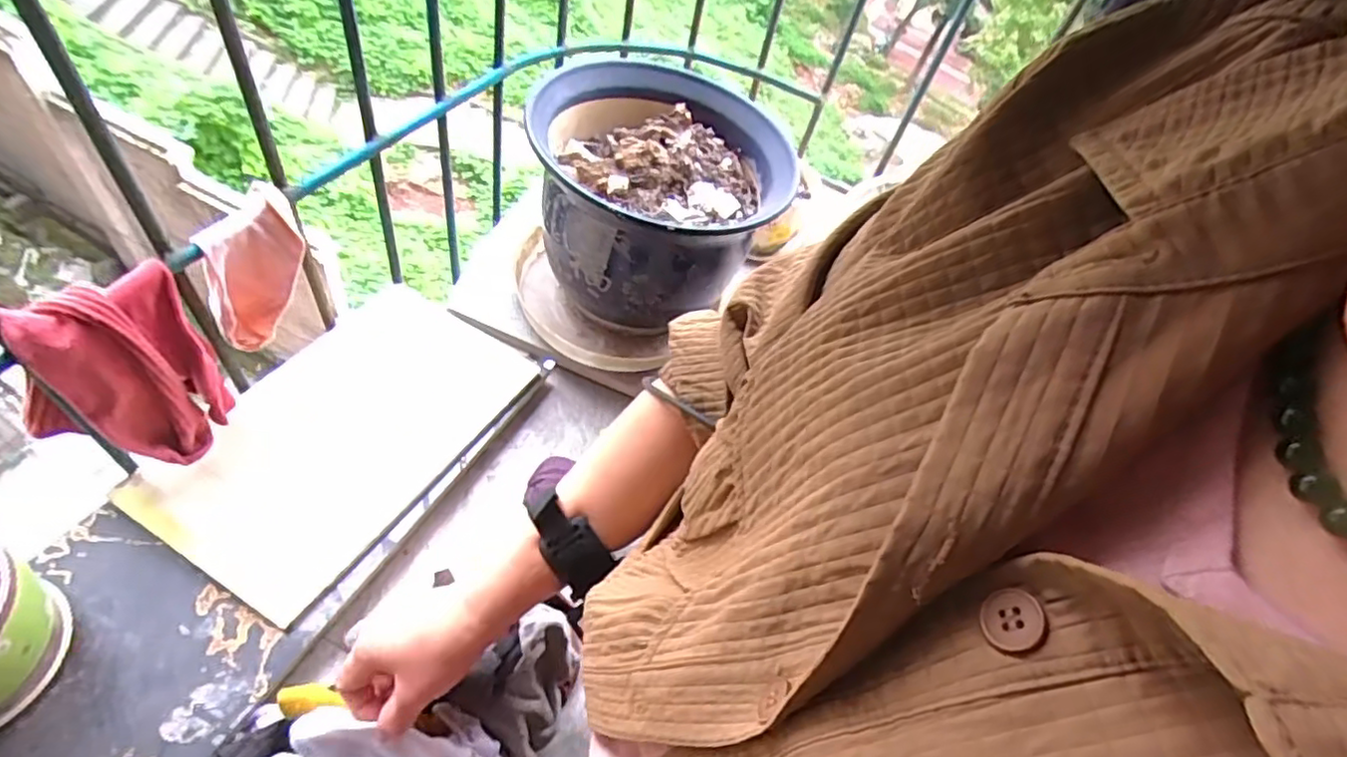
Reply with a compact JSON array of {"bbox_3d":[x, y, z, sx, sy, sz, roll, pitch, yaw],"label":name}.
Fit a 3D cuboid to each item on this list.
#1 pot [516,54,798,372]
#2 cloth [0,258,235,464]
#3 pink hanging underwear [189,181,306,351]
[{"bbox_3d":[-0.038,-0.185,0.739,0.272,0.227,0.277,-8,54,-12],"label":"pot"},{"bbox_3d":[-0.425,0.000,0.493,0.128,0.167,0.052,-35,63,-28],"label":"cloth"},{"bbox_3d":[-0.373,-0.086,0.558,0.072,0.165,0.036,-8,49,-44],"label":"pink hanging underwear"}]

